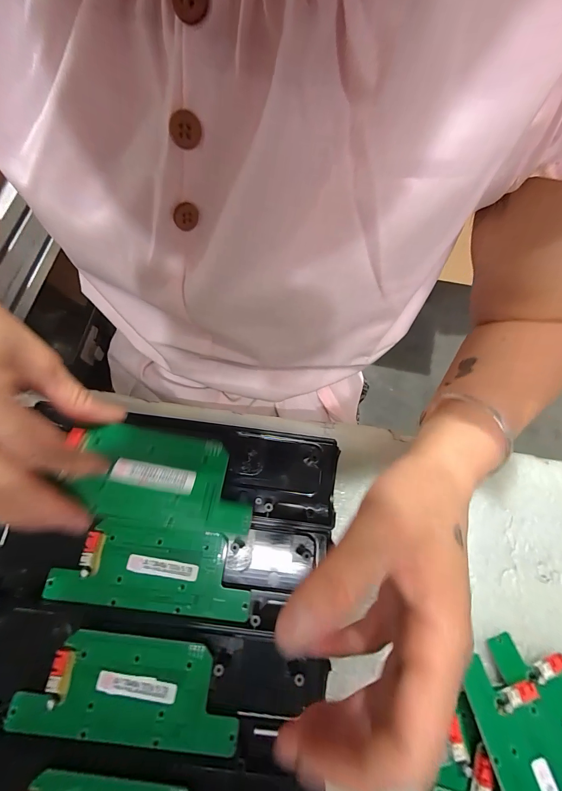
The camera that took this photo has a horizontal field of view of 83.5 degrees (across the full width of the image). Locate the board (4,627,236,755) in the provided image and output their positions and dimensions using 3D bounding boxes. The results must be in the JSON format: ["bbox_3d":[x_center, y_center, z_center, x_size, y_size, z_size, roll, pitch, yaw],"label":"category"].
[{"bbox_3d":[-0.094,0.185,0.196,0.133,0.012,0.057,7,70,-1],"label":"board"}]

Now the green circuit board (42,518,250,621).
[{"bbox_3d":[-0.089,0.122,0.222,0.134,0.015,0.053,8,70,0],"label":"green circuit board"}]

